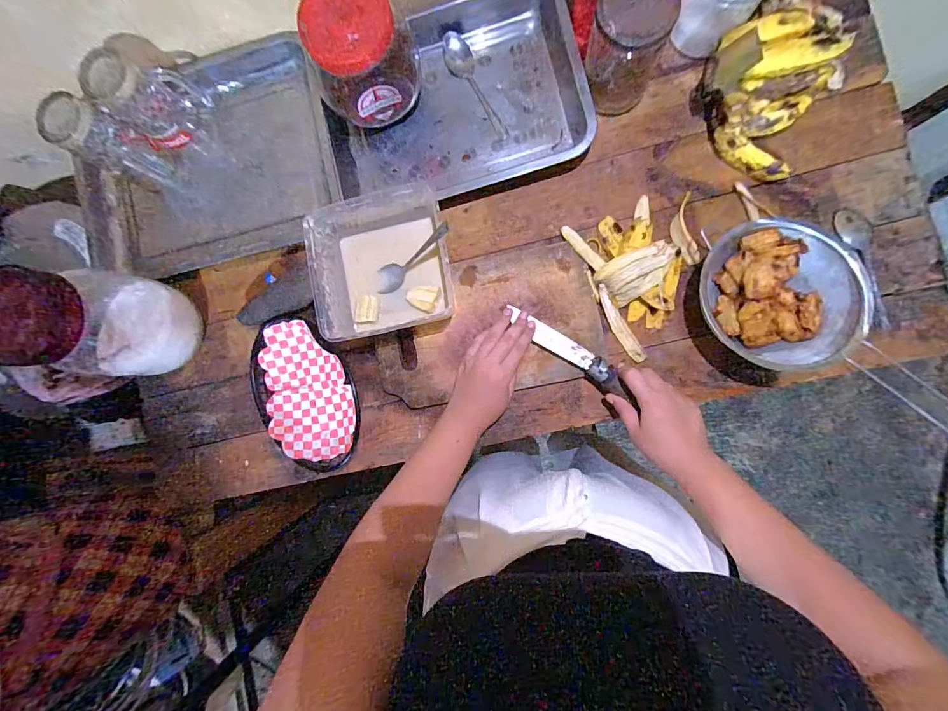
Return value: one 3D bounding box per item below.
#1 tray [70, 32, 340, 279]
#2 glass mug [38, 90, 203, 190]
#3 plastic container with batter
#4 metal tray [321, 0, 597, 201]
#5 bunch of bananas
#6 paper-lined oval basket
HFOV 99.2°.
[{"bbox_3d":[-0.386,-0.279,0.576,0.359,0.049,0.287,-16,85,4],"label":"tray"},{"bbox_3d":[-0.483,-0.281,0.542,0.065,0.133,0.066,0,86,6],"label":"glass mug"},{"bbox_3d":[-0.115,-0.111,0.521,0.163,0.074,0.170,-10,85,5],"label":"plastic container with batter"},{"bbox_3d":[-0.031,-0.344,0.537,0.332,0.051,0.242,-10,85,5],"label":"metal tray"},{"bbox_3d":[0.358,-0.332,0.473,0.142,0.094,0.192,33,90,7],"label":"bunch of bananas"},{"bbox_3d":[-0.229,0.051,0.557,0.126,0.038,0.212,-23,84,4],"label":"paper-lined oval basket"}]

